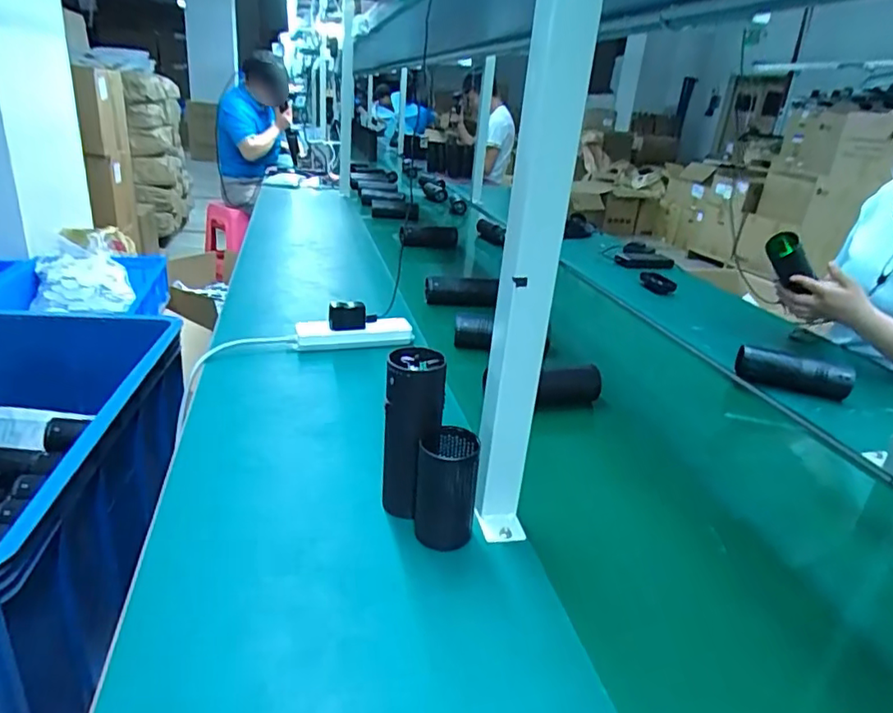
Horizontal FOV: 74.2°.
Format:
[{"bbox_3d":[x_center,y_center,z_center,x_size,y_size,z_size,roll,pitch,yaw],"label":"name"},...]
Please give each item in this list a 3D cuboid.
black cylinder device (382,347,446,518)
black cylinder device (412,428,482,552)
[{"bbox_3d":[-0.033,0.076,0.564,0.053,0.156,0.052,3,23,-6],"label":"black cylinder device"},{"bbox_3d":[0.000,0.121,0.547,0.055,0.099,0.047,6,23,0],"label":"black cylinder device"}]

